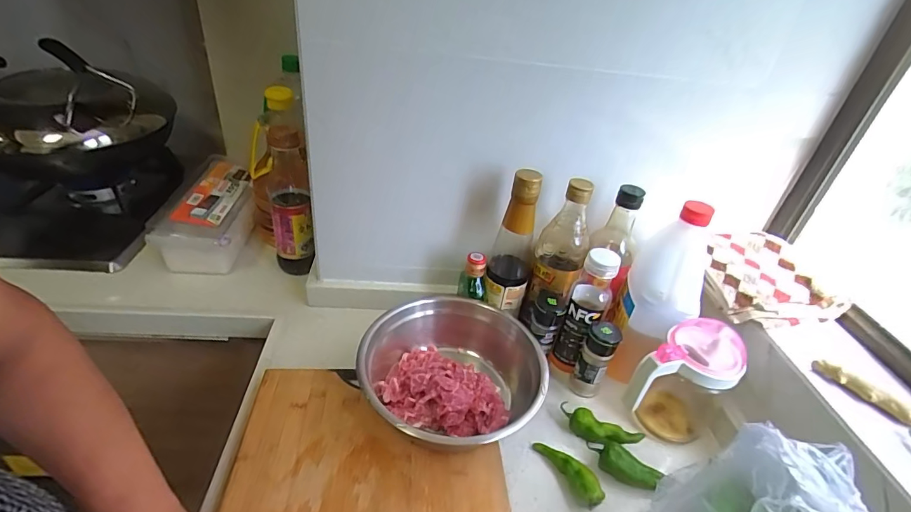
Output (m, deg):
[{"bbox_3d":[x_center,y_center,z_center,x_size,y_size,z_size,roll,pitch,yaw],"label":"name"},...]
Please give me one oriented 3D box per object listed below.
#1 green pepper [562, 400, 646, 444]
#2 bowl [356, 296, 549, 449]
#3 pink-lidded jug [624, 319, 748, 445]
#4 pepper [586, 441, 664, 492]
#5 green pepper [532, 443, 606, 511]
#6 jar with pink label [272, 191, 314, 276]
[{"bbox_3d":[0.171,0.207,0.532,0.094,0.025,0.027,22,36,21],"label":"green pepper"},{"bbox_3d":[-0.002,0.143,0.530,0.199,0.076,0.211,5,33,-3],"label":"bowl"},{"bbox_3d":[0.275,0.155,0.530,0.128,0.155,0.084,-23,44,-37],"label":"pink-lidded jug"},{"bbox_3d":[0.188,0.236,0.498,0.078,0.029,0.032,22,36,22],"label":"pepper"},{"bbox_3d":[0.127,0.236,0.491,0.024,0.021,0.089,-15,39,-30],"label":"green pepper"},{"bbox_3d":[-0.264,-0.035,0.725,0.058,0.134,0.059,-5,35,-18],"label":"jar with pink label"}]

